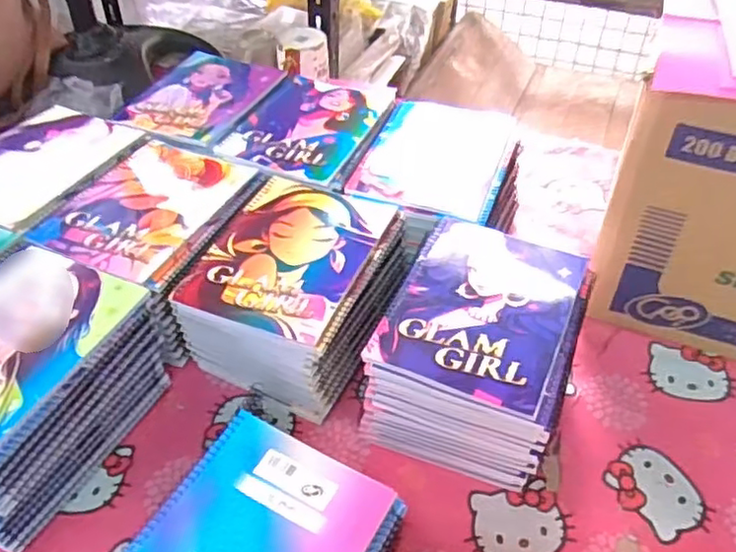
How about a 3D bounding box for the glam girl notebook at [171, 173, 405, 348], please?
[{"bbox_3d":[-0.074,-0.029,0.648,0.160,0.006,0.208,15,47,16],"label":"glam girl notebook"}]

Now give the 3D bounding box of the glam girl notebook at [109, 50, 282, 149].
[{"bbox_3d":[-0.218,-0.241,0.867,0.159,0.009,0.205,16,48,17],"label":"glam girl notebook"}]

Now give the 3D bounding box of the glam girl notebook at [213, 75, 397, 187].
[{"bbox_3d":[-0.068,-0.190,0.815,0.166,0.015,0.207,16,47,16],"label":"glam girl notebook"}]

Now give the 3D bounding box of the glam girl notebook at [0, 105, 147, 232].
[{"bbox_3d":[-0.379,-0.133,0.753,0.148,0.019,0.204,22,49,21],"label":"glam girl notebook"}]

